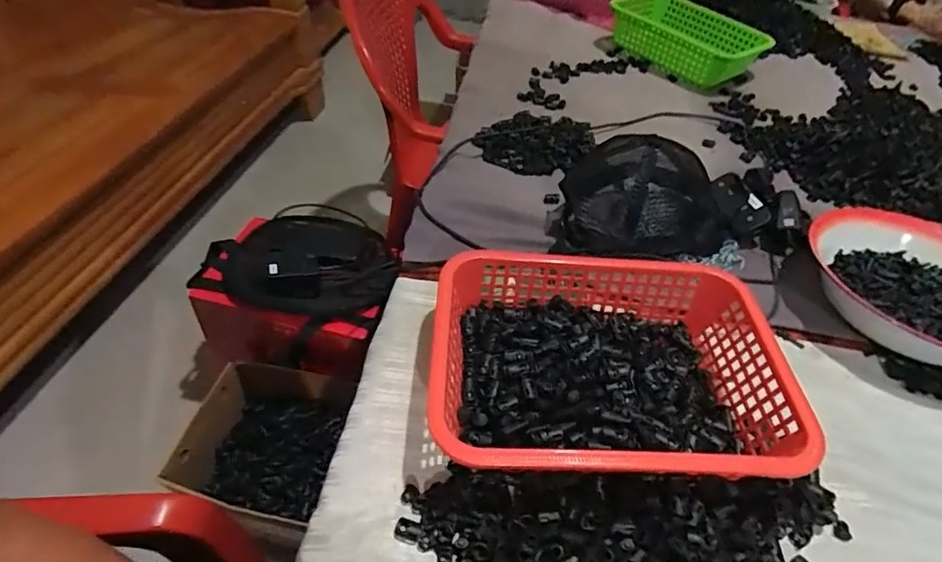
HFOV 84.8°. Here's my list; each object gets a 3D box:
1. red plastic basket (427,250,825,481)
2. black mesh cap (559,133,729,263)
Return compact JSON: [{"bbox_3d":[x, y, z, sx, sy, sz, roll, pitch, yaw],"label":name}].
[{"bbox_3d":[0.121,0.082,0.470,0.293,0.082,0.214,5,46,-2],"label":"red plastic basket"},{"bbox_3d":[0.226,-0.119,0.646,0.224,0.124,0.152,-2,47,-9],"label":"black mesh cap"}]

